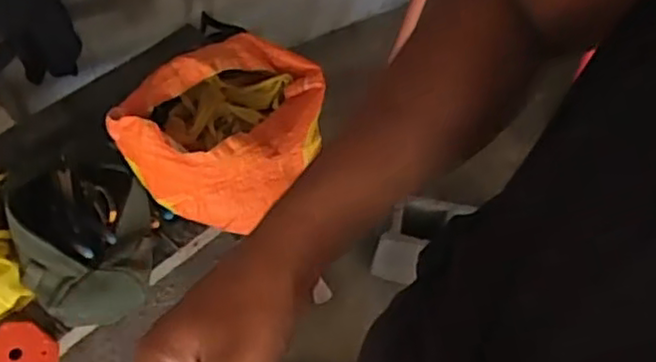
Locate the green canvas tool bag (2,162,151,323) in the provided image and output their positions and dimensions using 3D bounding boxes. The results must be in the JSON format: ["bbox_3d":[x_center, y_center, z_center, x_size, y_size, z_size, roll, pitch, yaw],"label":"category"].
[{"bbox_3d":[-0.394,0.078,1.105,0.205,0.106,0.280,-18,63,-12],"label":"green canvas tool bag"}]

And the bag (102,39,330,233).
[{"bbox_3d":[-0.159,-0.074,1.127,0.325,0.215,0.225,-38,69,-21],"label":"bag"}]

